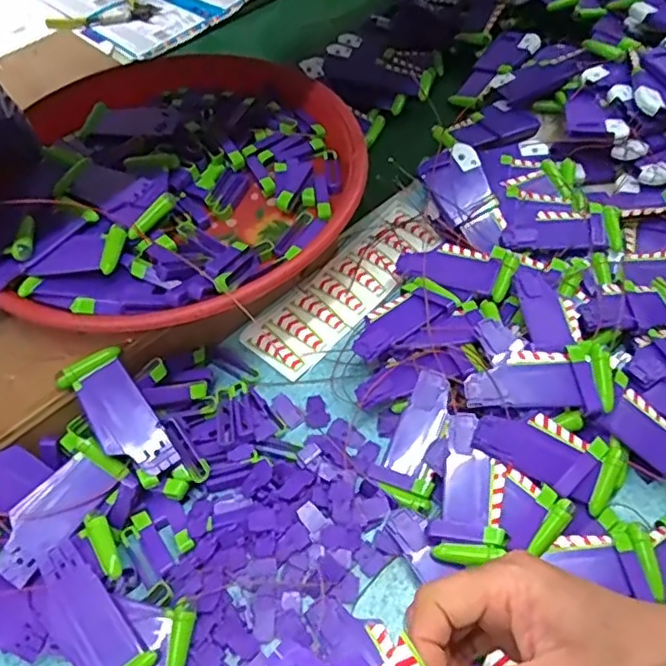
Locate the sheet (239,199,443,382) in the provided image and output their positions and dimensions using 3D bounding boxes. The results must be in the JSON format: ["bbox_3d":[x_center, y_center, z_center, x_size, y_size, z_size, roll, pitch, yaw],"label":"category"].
[{"bbox_3d":[0.013,-0.044,0.512,0.069,0.009,0.196,33,62,25],"label":"sheet"}]

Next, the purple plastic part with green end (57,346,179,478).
[{"bbox_3d":[-0.136,0.052,0.396,0.039,0.006,0.089,-36,81,-21],"label":"purple plastic part with green end"}]

